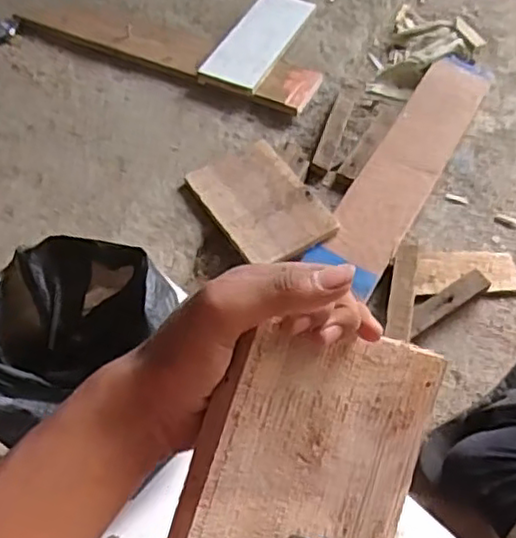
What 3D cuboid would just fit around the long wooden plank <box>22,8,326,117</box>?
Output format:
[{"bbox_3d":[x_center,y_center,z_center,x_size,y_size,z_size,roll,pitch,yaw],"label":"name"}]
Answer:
[{"bbox_3d":[-0.158,-0.388,1.165,0.547,0.034,0.117,22,58,13],"label":"long wooden plank"}]

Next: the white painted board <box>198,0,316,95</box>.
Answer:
[{"bbox_3d":[0.004,-0.401,1.157,0.105,0.014,0.257,22,59,13],"label":"white painted board"}]

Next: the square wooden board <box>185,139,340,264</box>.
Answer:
[{"bbox_3d":[0.003,-0.094,0.967,0.136,0.020,0.204,-28,59,-19],"label":"square wooden board"}]

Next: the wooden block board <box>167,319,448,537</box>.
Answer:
[{"bbox_3d":[0.040,0.103,0.374,0.010,0.193,0.137,14,85,43],"label":"wooden block board"}]

